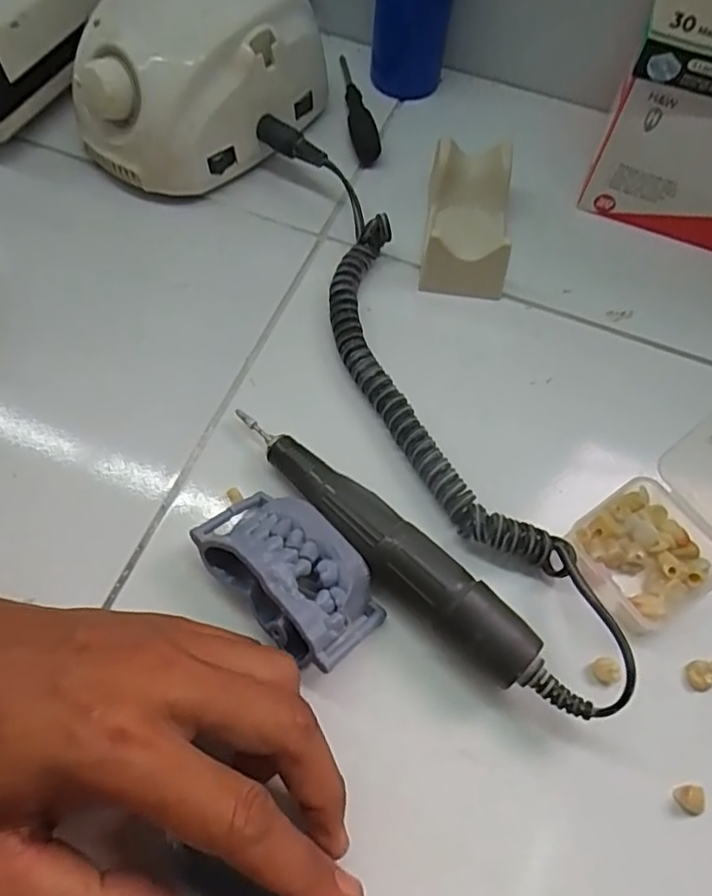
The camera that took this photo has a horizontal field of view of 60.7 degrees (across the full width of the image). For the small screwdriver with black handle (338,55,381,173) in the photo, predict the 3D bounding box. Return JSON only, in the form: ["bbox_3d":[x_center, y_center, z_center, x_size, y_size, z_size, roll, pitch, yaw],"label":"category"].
[{"bbox_3d":[0.002,-0.230,0.408,0.018,0.013,0.109,-5,64,-5],"label":"small screwdriver with black handle"}]

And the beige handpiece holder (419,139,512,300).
[{"bbox_3d":[0.064,-0.131,0.347,0.045,0.031,0.082,7,63,1],"label":"beige handpiece holder"}]

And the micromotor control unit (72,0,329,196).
[{"bbox_3d":[-0.096,-0.222,0.362,0.102,0.088,0.136,31,66,12],"label":"micromotor control unit"}]

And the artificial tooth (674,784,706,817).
[{"bbox_3d":[0.129,0.136,0.235,0.011,0.007,0.010,1,63,-2],"label":"artificial tooth"}]

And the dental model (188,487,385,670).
[{"bbox_3d":[-0.027,0.051,0.256,0.049,0.032,0.081,-38,71,-19],"label":"dental model"}]

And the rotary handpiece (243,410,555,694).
[{"bbox_3d":[0.009,0.037,0.265,0.164,0.028,0.024,42,69,17],"label":"rotary handpiece"}]

